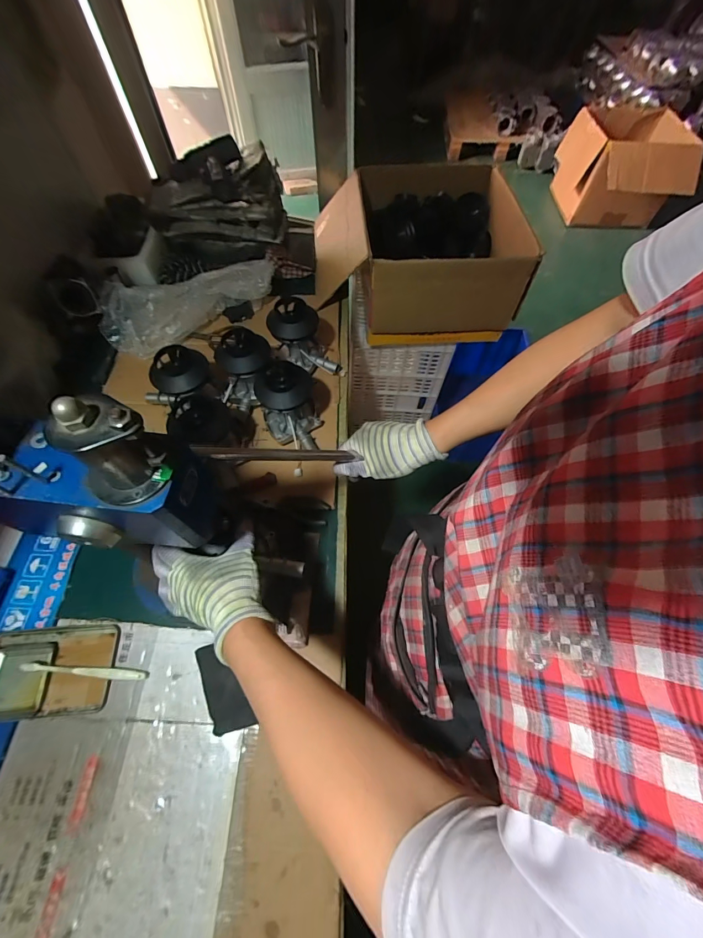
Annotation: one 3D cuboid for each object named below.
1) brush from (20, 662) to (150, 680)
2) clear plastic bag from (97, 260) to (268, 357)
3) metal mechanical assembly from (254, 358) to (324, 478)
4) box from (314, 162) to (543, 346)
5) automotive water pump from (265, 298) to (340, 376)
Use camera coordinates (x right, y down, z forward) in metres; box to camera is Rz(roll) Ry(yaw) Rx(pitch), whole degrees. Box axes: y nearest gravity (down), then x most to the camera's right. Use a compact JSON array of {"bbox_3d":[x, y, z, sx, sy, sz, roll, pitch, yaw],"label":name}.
[{"bbox_3d":[-0.395,0.299,0.522,0.175,0.020,0.014,4,63,0],"label":"brush"},{"bbox_3d":[-0.389,-0.415,0.863,0.422,0.109,0.156,-27,64,-14],"label":"clear plastic bag"},{"bbox_3d":[-0.120,-0.119,0.687,0.108,0.125,0.141,-13,64,-9],"label":"metal mechanical assembly"},{"bbox_3d":[0.167,-0.634,1.013,0.534,0.230,0.503,-3,61,-1],"label":"box"},{"bbox_3d":[-0.097,-0.290,0.787,0.152,0.142,0.106,1,63,-1],"label":"automotive water pump"}]

